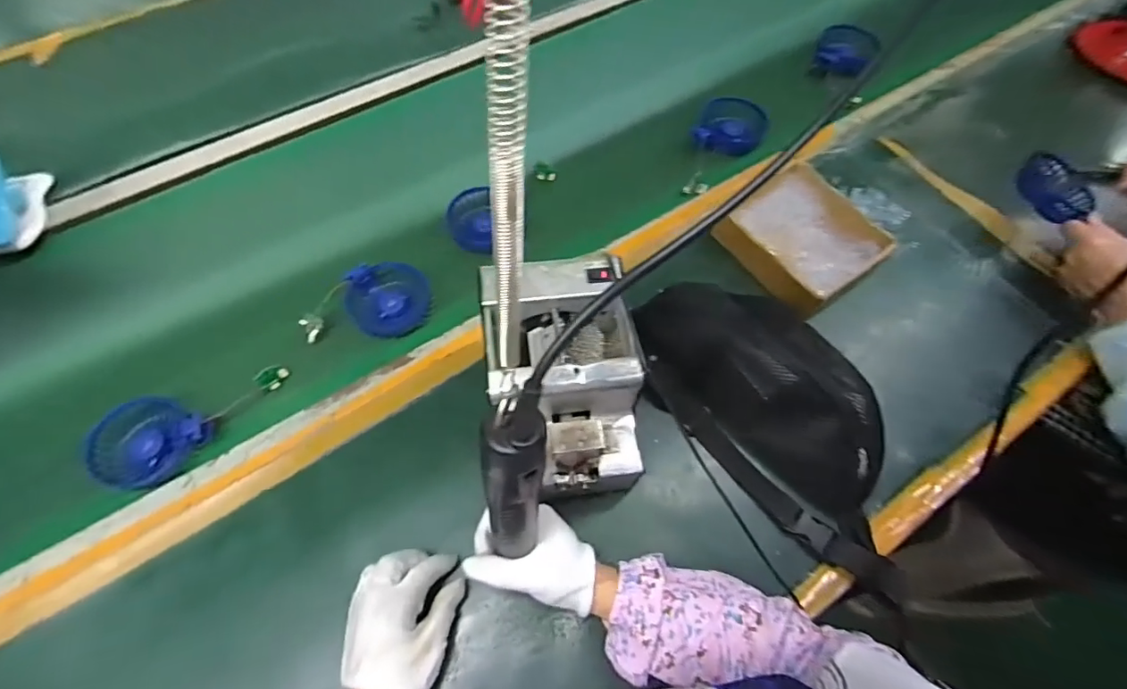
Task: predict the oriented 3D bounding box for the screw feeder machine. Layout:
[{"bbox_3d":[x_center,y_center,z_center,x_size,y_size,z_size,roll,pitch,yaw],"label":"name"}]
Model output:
[{"bbox_3d":[0.000,0.035,0.484,0.124,0.138,0.177,-9,62,-4],"label":"screw feeder machine"}]

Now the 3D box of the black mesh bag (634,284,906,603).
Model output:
[{"bbox_3d":[0.231,0.061,0.536,0.174,0.079,0.346,-38,68,-18],"label":"black mesh bag"}]

